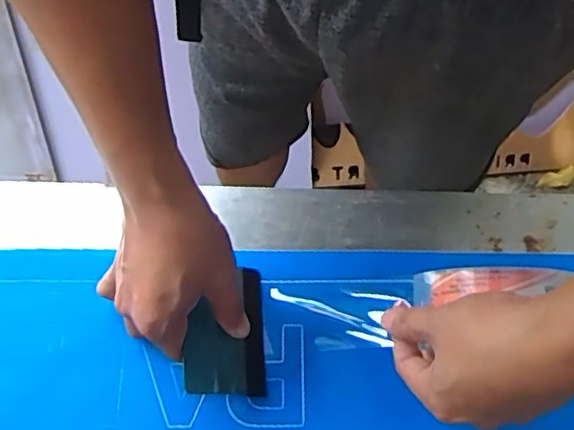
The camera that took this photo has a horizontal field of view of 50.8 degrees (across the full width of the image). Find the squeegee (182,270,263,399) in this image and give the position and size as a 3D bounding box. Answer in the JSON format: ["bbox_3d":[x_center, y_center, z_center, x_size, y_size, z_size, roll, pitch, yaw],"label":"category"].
[{"bbox_3d":[-0.043,0.083,0.448,0.068,0.008,0.095,17,63,-37],"label":"squeegee"}]

